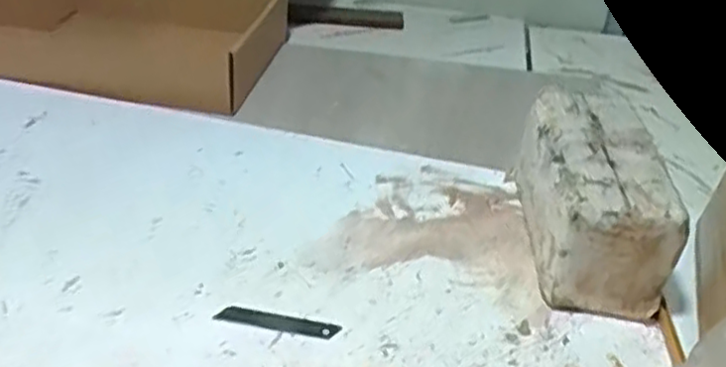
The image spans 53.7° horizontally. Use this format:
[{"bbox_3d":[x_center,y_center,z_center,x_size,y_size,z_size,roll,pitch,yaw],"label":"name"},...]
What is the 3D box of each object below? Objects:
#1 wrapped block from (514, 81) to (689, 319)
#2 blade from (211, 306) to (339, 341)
[{"bbox_3d":[0.210,0.011,0.673,0.100,0.113,0.221,5,32,0],"label":"wrapped block"},{"bbox_3d":[-0.069,0.113,0.581,0.098,0.004,0.019,8,32,9],"label":"blade"}]

